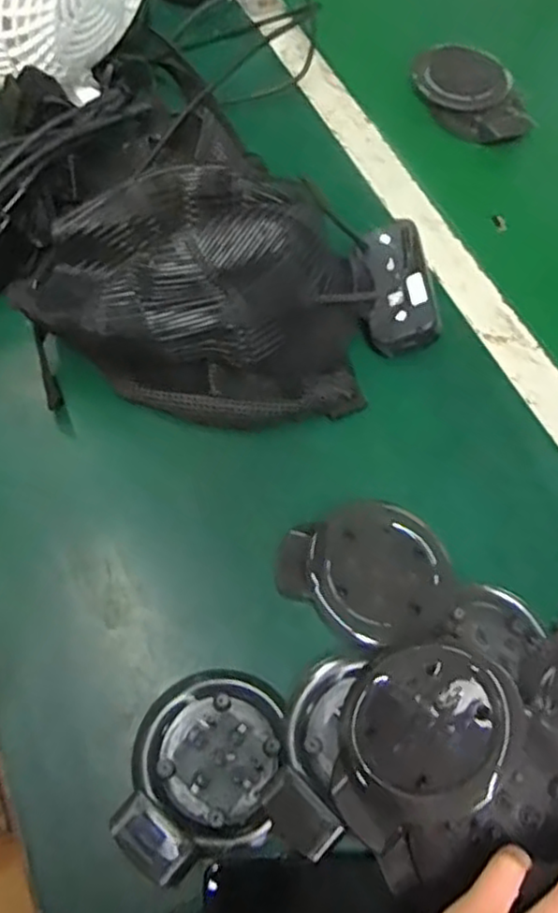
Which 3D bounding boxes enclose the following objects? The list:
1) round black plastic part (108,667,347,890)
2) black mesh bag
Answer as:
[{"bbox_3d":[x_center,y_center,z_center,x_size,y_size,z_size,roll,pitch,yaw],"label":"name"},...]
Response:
[{"bbox_3d":[-0.030,0.162,0.356,0.103,0.024,0.096,1,64,-2],"label":"round black plastic part"},{"bbox_3d":[-0.051,-0.127,0.468,0.228,0.085,0.196,6,64,0],"label":"black mesh bag"}]

